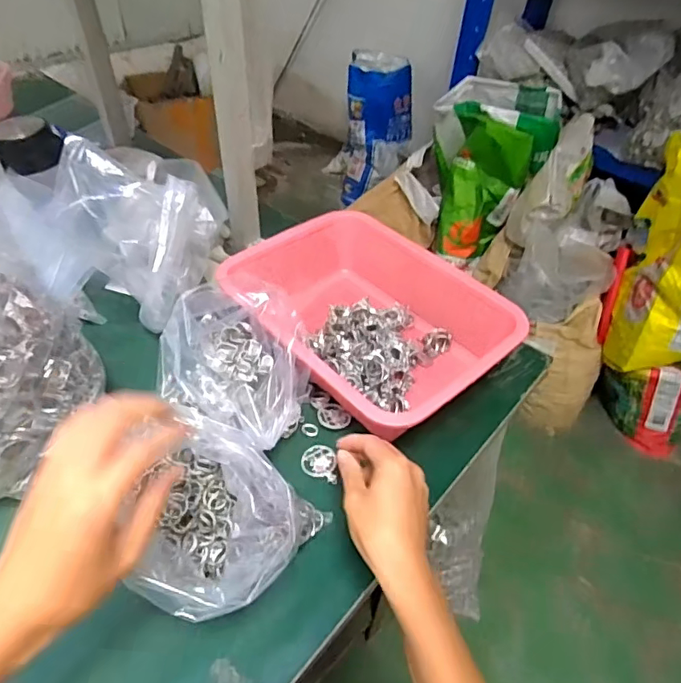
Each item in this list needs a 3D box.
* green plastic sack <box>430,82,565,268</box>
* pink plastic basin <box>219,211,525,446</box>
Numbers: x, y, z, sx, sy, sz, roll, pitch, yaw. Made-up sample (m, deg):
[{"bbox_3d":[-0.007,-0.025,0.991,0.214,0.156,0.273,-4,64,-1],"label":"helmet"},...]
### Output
[{"bbox_3d":[0.384,-0.488,1.527,0.358,0.399,0.318,31,51,22],"label":"green plastic sack"},{"bbox_3d":[0.030,-0.025,0.608,0.226,0.099,0.306,-26,54,-27],"label":"pink plastic basin"}]

